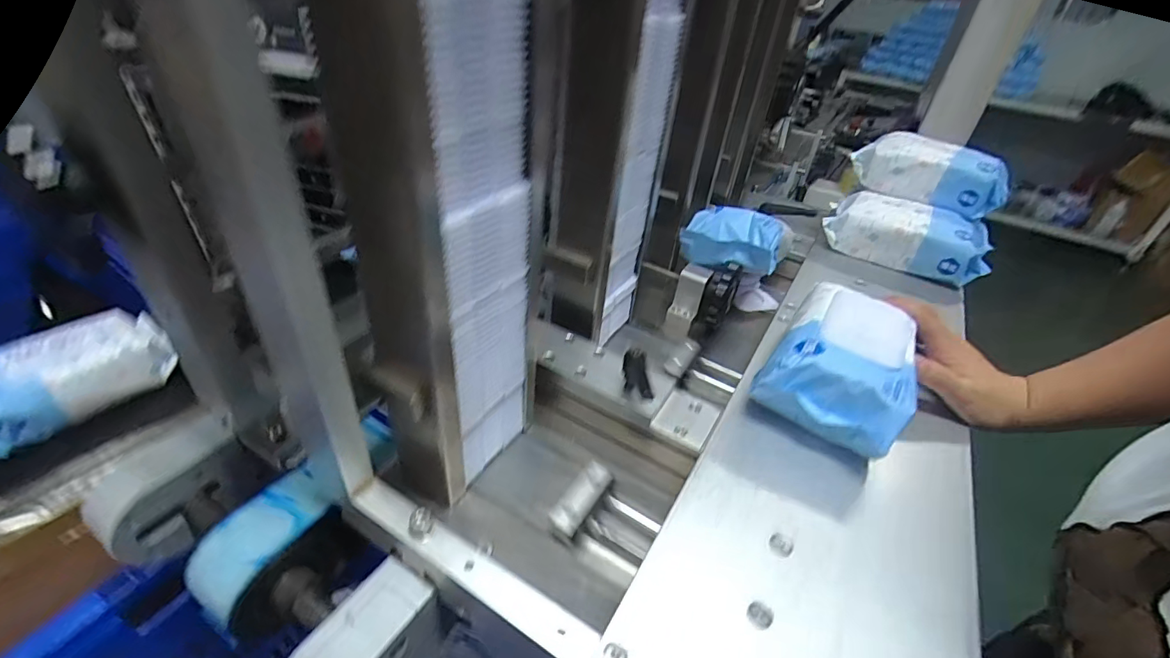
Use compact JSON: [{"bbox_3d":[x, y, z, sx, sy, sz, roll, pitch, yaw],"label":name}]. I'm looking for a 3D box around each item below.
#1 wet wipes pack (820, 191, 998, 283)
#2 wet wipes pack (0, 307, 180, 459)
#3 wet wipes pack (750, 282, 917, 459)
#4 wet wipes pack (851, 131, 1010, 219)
[{"bbox_3d":[0.426,-0.126,0.655,0.189,0.063,0.111,22,39,20],"label":"wet wipes pack"},{"bbox_3d":[-0.539,0.050,0.509,0.091,0.064,0.185,28,42,27],"label":"wet wipes pack"},{"bbox_3d":[0.214,0.028,0.408,0.101,0.058,0.148,29,42,27],"label":"wet wipes pack"},{"bbox_3d":[0.476,-0.218,0.688,0.187,0.063,0.088,28,42,27],"label":"wet wipes pack"}]

